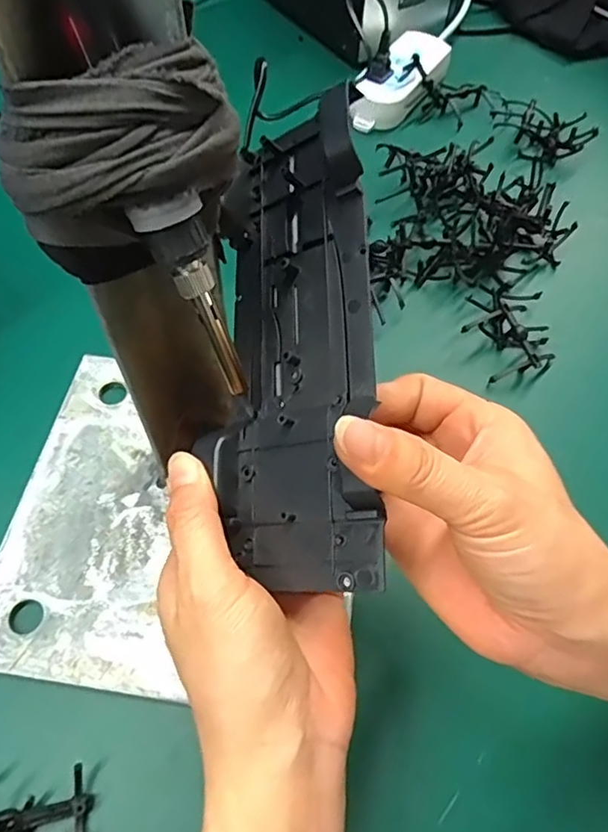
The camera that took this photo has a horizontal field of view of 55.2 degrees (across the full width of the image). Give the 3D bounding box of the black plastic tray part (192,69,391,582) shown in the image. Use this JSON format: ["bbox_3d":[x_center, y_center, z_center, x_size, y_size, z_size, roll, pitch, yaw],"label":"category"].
[{"bbox_3d":[-0.007,-0.031,0.223,0.070,0.021,0.184,-8,73,33],"label":"black plastic tray part"}]

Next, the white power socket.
[{"bbox_3d":[0.094,-0.324,0.559,0.063,0.033,0.135,27,61,13],"label":"white power socket"}]

